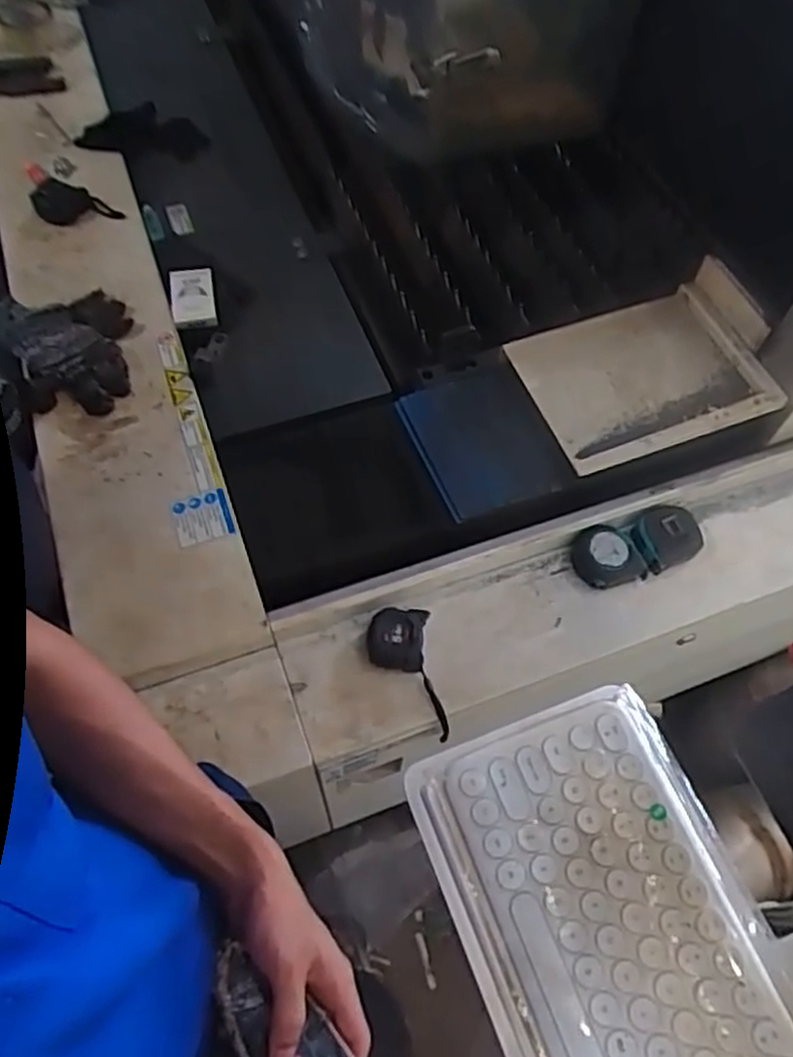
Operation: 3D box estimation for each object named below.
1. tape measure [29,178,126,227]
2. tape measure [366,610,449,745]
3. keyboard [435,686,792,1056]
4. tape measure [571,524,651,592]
[{"bbox_3d":[-0.475,-0.480,1.086,0.127,0.028,0.066,7,60,2],"label":"tape measure"},{"bbox_3d":[0.009,0.161,0.821,0.074,0.051,0.142,-7,61,-6],"label":"tape measure"},{"bbox_3d":[0.142,0.248,0.415,0.144,0.018,0.284,-18,63,-12],"label":"keyboard"},{"bbox_3d":[0.259,0.036,0.897,0.084,0.040,0.075,-6,61,-6],"label":"tape measure"}]

